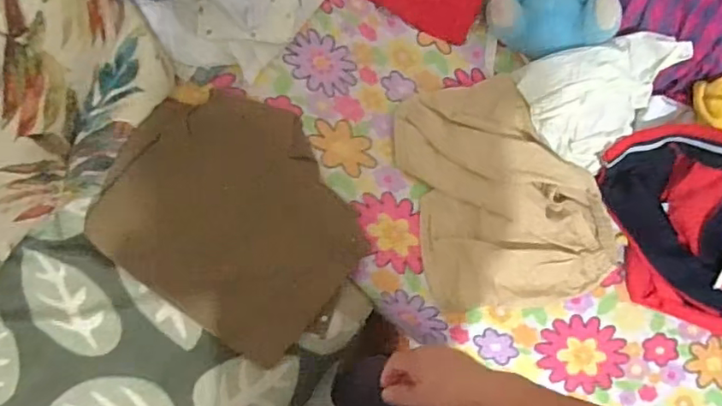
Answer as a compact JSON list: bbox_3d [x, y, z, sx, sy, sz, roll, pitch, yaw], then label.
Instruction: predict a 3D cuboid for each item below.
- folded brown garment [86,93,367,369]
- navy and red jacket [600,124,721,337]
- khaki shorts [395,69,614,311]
[{"bbox_3d":[-0.185,0.022,0.873,0.374,0.034,0.322,39,82,-3],"label":"folded brown garment"},{"bbox_3d":[0.580,0.067,0.892,0.472,0.160,0.263,24,82,-4],"label":"navy and red jacket"},{"bbox_3d":[0.240,-0.020,0.911,0.316,0.055,0.375,-14,87,-8],"label":"khaki shorts"}]

